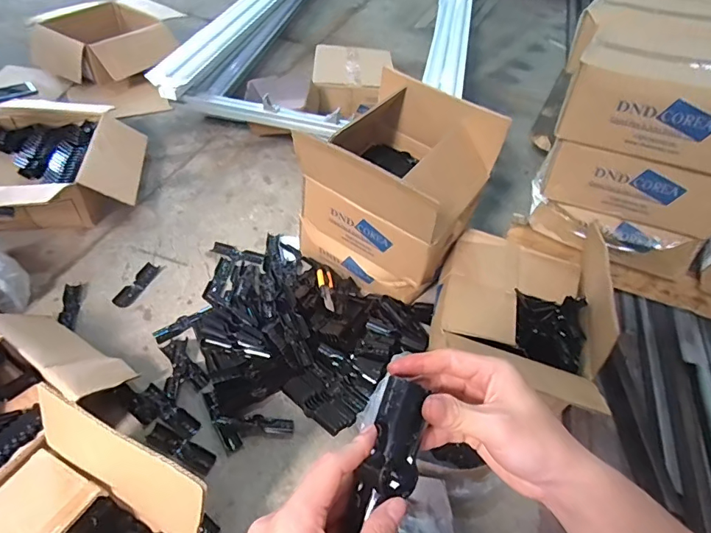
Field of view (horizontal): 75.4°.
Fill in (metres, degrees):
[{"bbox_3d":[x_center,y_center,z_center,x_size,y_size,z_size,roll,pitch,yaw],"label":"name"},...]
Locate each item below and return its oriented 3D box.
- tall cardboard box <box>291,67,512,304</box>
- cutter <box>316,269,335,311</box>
[{"bbox_3d":[0.068,-0.151,1.012,0.334,0.373,0.306,30,51,19],"label":"tall cardboard box"},{"bbox_3d":[-0.061,0.050,0.986,0.033,0.018,0.155,-3,27,-9],"label":"cutter"}]

